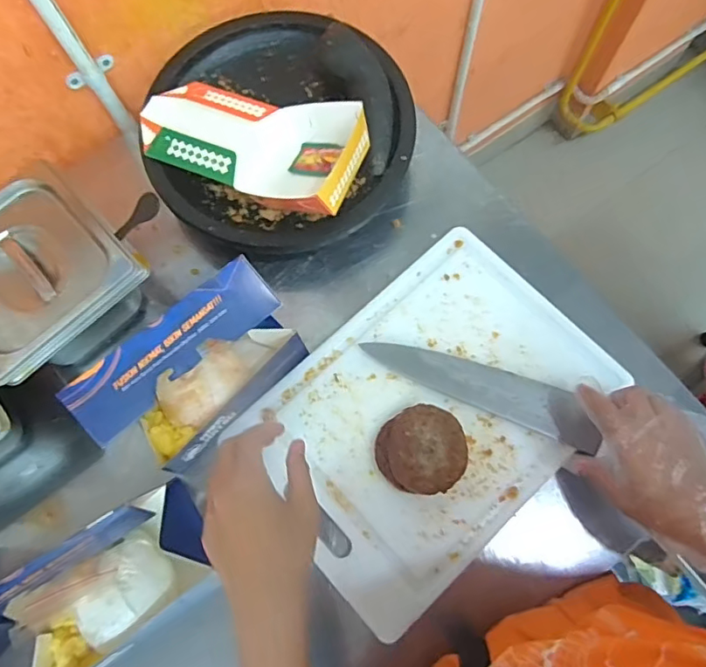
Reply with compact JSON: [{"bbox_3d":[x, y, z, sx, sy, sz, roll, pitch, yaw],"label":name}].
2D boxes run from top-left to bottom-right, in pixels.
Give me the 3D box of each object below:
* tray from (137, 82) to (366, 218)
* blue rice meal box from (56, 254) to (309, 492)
[{"bbox_3d":[-0.105,-0.202,0.565,0.234,0.064,0.112,23,75,8],"label":"tray"},{"bbox_3d":[-0.129,0.038,0.481,0.174,0.140,0.075,-43,76,-11],"label":"blue rice meal box"}]

